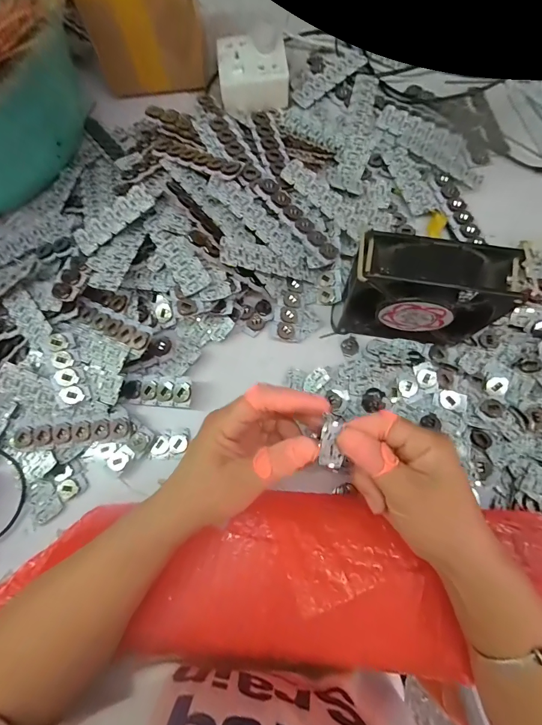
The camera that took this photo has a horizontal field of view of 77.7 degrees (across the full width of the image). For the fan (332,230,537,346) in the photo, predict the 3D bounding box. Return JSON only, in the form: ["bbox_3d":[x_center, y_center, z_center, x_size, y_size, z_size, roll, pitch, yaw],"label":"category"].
[{"bbox_3d":[0.125,-0.058,0.293,0.129,0.107,0.045,9,75,6],"label":"fan"}]

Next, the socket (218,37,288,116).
[{"bbox_3d":[-0.023,-0.376,0.436,0.087,0.040,0.088,-8,74,1],"label":"socket"}]

